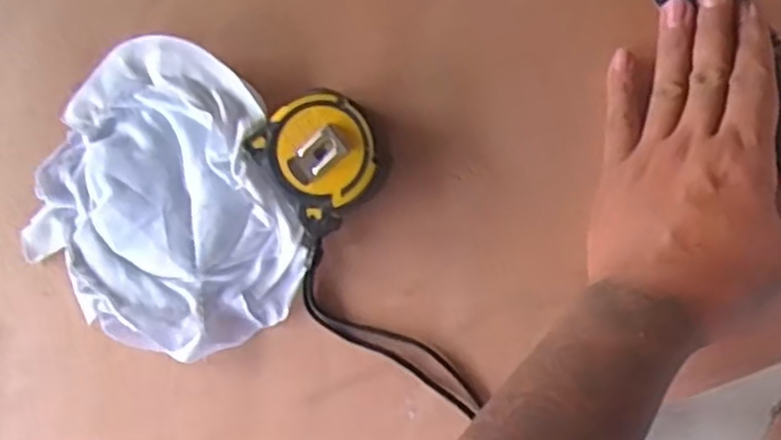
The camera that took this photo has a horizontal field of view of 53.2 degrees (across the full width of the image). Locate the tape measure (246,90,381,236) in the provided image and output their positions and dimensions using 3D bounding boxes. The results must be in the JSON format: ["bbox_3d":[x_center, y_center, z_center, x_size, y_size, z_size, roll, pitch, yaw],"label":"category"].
[{"bbox_3d":[-0.035,-0.034,0.430,0.060,0.032,0.065,-38,84,6],"label":"tape measure"}]

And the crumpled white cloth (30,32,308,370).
[{"bbox_3d":[-0.137,-0.008,0.453,0.156,0.018,0.173,-19,86,8],"label":"crumpled white cloth"}]

